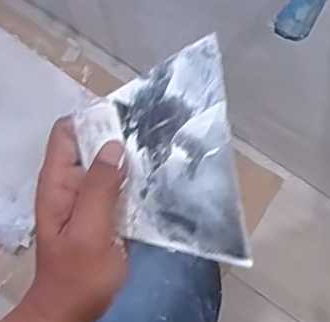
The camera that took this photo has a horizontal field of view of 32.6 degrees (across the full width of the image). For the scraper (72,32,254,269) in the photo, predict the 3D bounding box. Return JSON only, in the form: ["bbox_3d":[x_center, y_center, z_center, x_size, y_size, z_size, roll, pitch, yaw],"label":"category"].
[{"bbox_3d":[-0.003,0.002,0.356,0.093,0.004,0.134,-8,100,14],"label":"scraper"}]

